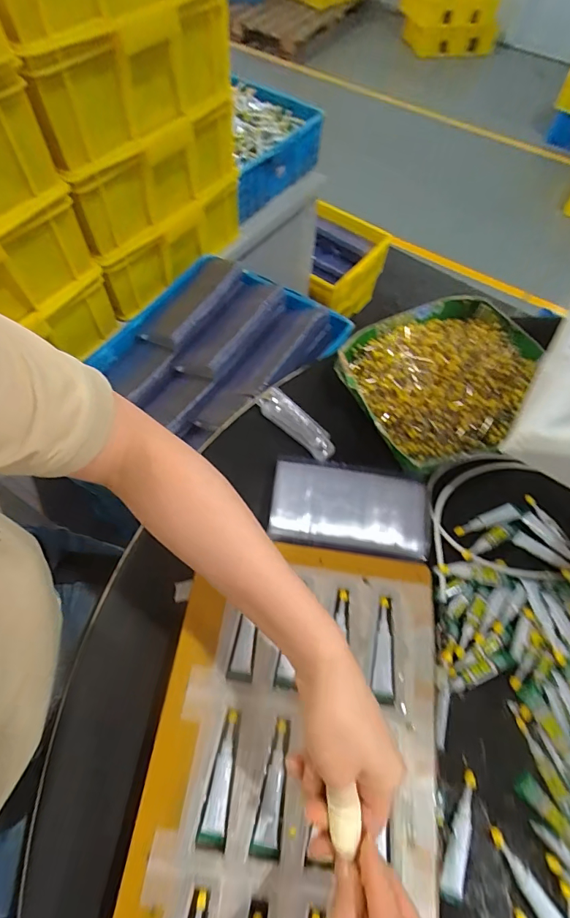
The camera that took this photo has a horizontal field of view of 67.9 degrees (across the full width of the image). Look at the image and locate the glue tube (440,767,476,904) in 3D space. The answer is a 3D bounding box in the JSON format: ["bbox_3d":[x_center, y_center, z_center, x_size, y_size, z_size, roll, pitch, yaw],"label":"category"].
[{"bbox_3d":[0.144,0.308,0.348,0.019,0.012,0.088,18,63,6],"label":"glue tube"}]

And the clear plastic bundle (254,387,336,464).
[{"bbox_3d":[0.013,-0.043,0.517,0.113,0.031,0.029,40,67,17],"label":"clear plastic bundle"}]

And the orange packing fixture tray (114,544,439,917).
[{"bbox_3d":[0.006,0.255,0.332,0.225,0.018,0.373,7,62,3],"label":"orange packing fixture tray"}]

